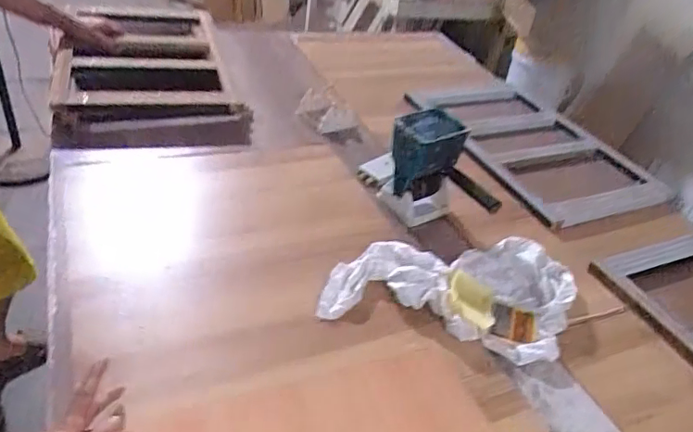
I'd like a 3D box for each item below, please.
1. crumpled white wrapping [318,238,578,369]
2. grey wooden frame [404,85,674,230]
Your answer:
[{"bbox_3d":[0.190,0.100,0.837,0.351,0.056,0.229,13,38,3],"label":"crumpled white wrapping"},{"bbox_3d":[0.427,-0.172,1.207,0.335,0.035,0.536,-16,48,-24],"label":"grey wooden frame"}]

